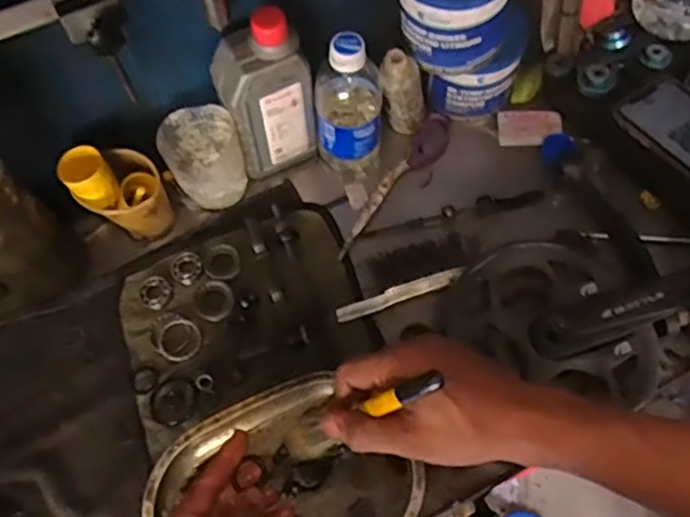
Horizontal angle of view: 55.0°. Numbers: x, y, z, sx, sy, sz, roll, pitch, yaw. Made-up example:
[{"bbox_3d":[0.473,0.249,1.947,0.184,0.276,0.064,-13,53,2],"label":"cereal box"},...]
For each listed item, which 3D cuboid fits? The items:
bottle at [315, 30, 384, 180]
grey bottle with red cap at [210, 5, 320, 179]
[{"bbox_3d":[0.004,-0.146,0.632,0.061,0.166,0.062,-1,64,3],"label":"bottle"},{"bbox_3d":[-0.075,-0.152,0.619,0.079,0.166,0.056,-28,65,-10],"label":"grey bottle with red cap"}]

